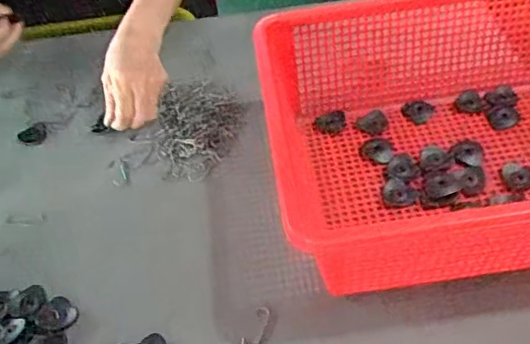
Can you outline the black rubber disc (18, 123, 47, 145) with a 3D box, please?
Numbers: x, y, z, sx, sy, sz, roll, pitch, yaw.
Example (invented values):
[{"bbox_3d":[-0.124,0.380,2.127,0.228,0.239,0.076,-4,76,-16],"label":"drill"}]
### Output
[{"bbox_3d":[-0.281,-0.044,0.707,0.031,0.005,0.032,-3,46,3],"label":"black rubber disc"}]

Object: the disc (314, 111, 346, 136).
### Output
[{"bbox_3d":[0.076,-0.055,0.665,0.039,0.007,0.029,-22,48,-15],"label":"disc"}]

